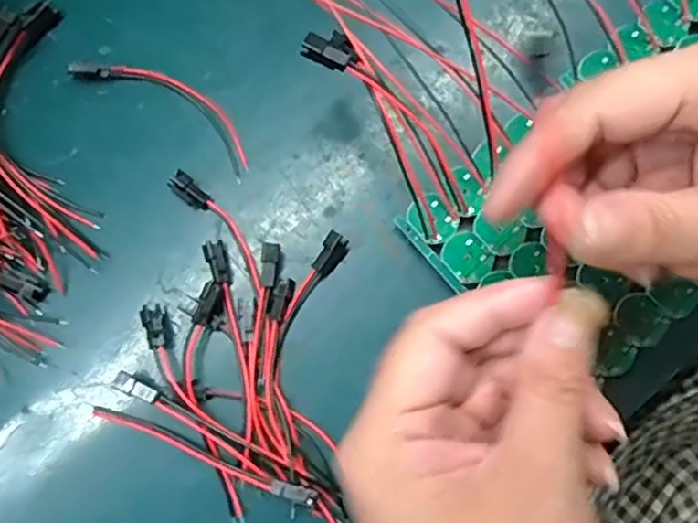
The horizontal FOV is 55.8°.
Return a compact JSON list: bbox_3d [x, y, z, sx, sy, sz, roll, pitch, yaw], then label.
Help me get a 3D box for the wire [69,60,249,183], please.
[{"bbox_3d":[-0.082,-0.072,0.299,0.092,0.009,0.025,33,82,7],"label":"wire"}]

